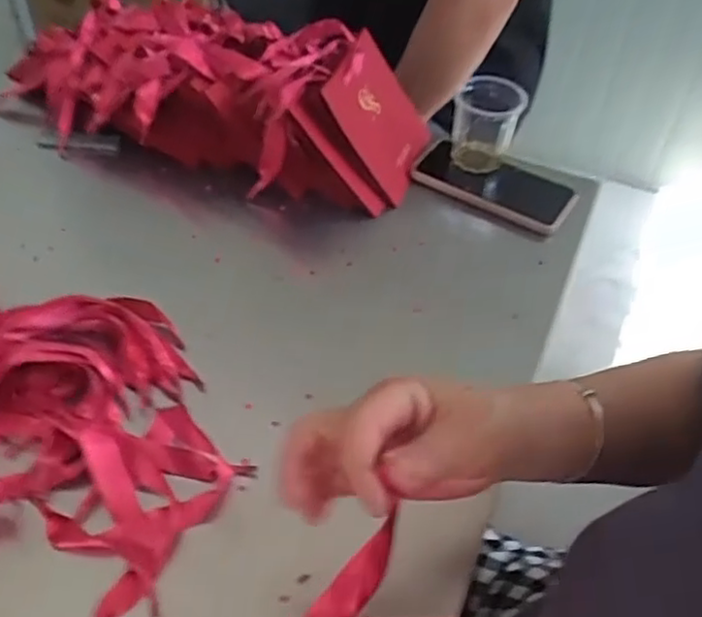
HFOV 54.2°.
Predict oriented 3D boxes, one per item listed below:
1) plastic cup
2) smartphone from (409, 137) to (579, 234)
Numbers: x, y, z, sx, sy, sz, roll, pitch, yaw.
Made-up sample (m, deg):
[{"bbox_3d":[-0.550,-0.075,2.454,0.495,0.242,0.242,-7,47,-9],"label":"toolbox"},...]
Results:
[{"bbox_3d":[0.146,-0.192,0.735,0.070,0.087,0.075,9,47,6],"label":"plastic cup"},{"bbox_3d":[0.150,-0.133,0.726,0.167,0.013,0.086,25,53,19],"label":"smartphone"}]

